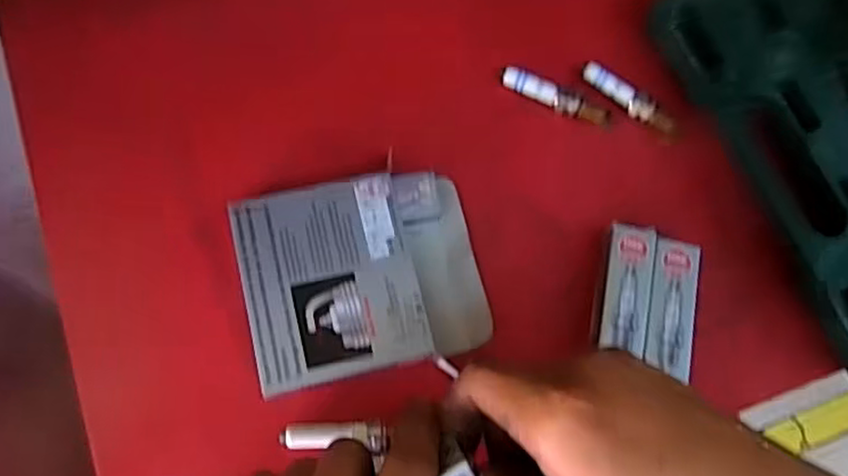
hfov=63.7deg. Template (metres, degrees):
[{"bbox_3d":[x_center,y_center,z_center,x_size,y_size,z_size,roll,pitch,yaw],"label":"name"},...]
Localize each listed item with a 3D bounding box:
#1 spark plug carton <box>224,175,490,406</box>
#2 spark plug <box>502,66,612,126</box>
[{"bbox_3d":[-0.031,0.021,0.368,0.121,0.034,0.101,-12,73,-9],"label":"spark plug carton"},{"bbox_3d":[0.079,-0.085,0.413,0.068,0.013,0.013,27,71,4],"label":"spark plug"}]

